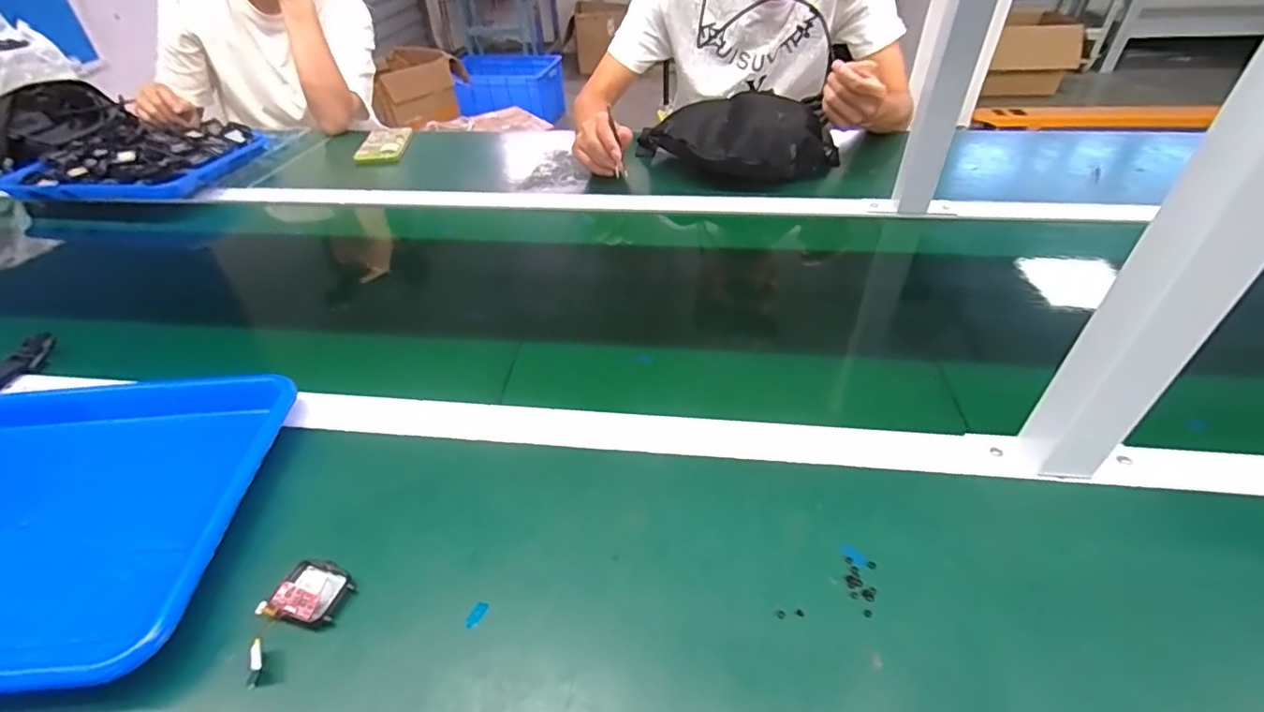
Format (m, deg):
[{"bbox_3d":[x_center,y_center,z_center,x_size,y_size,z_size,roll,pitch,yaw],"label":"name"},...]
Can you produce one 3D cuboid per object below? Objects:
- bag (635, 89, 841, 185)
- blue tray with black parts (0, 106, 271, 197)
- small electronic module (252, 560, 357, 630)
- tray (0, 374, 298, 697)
[{"bbox_3d":[0.166,-0.323,0.837,0.289,0.101,0.119,6,41,9],"label":"bag"},{"bbox_3d":[-0.789,-0.328,0.899,0.331,0.049,0.242,1,41,4],"label":"blue tray with black parts"},{"bbox_3d":[-0.215,0.157,0.373,0.045,0.014,0.040,8,42,12],"label":"small electronic module"},{"bbox_3d":[-0.444,0.112,0.399,0.319,0.028,0.241,-3,43,-4],"label":"tray"}]

